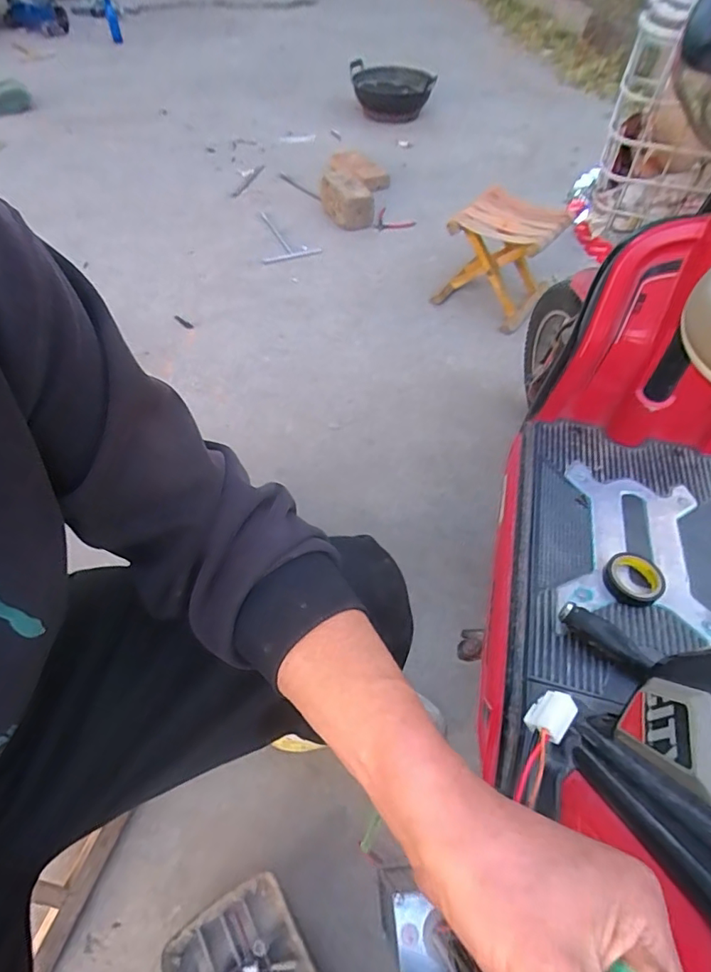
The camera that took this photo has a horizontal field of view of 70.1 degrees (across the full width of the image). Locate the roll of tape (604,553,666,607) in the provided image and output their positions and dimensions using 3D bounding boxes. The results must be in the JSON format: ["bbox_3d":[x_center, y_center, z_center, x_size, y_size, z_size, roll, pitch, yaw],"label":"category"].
[{"bbox_3d":[0.318,0.107,0.579,0.060,0.017,0.060,3,53,-4],"label":"roll of tape"}]

